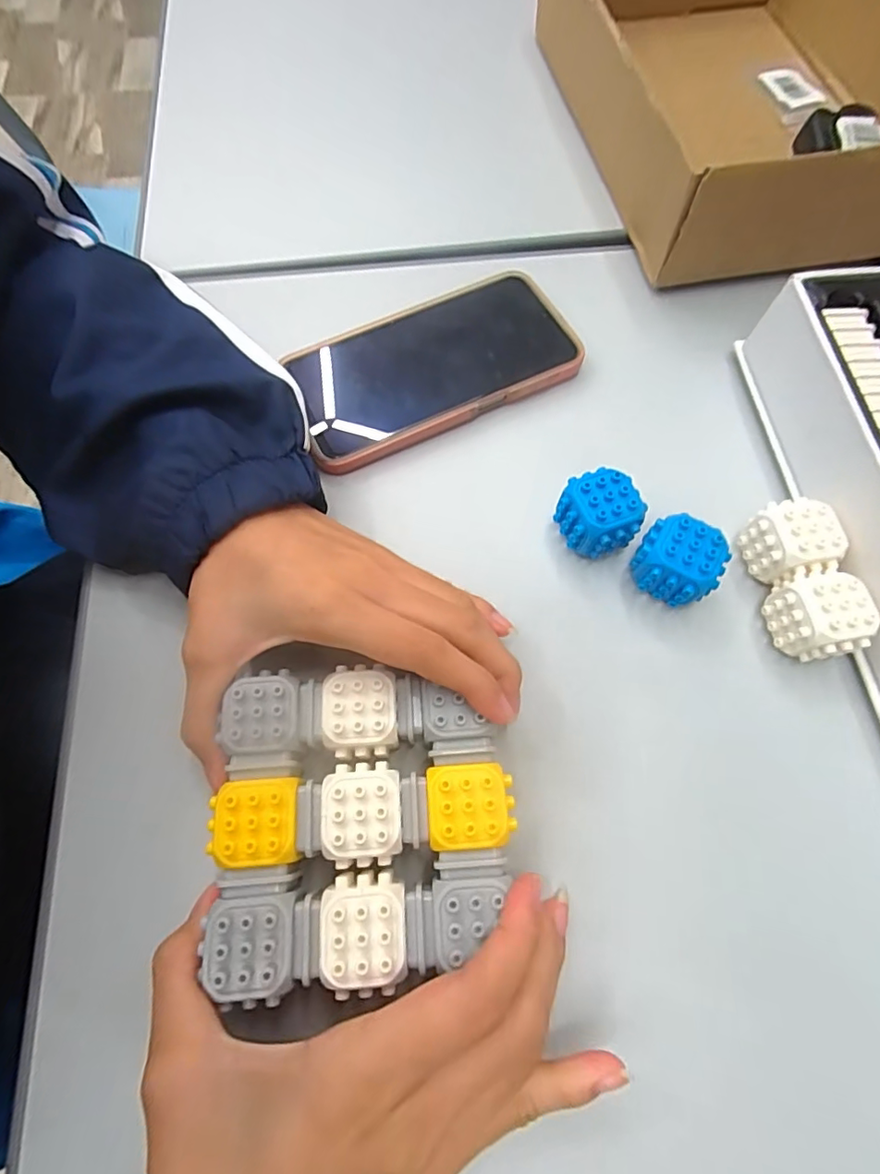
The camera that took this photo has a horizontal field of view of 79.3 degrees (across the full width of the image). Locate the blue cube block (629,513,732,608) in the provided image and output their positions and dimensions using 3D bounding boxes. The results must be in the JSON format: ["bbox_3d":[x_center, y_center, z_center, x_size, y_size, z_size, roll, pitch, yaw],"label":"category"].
[{"bbox_3d":[0.113,-0.010,0.256,0.037,0.036,0.032,29,72,10],"label":"blue cube block"}]

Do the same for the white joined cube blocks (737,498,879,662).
[{"bbox_3d":[0.171,-0.002,0.252,0.032,0.035,0.071,-5,70,-2],"label":"white joined cube blocks"}]

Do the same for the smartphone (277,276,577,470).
[{"bbox_3d":[-0.005,-0.128,0.309,0.162,0.016,0.081,-26,72,-9],"label":"smartphone"}]

